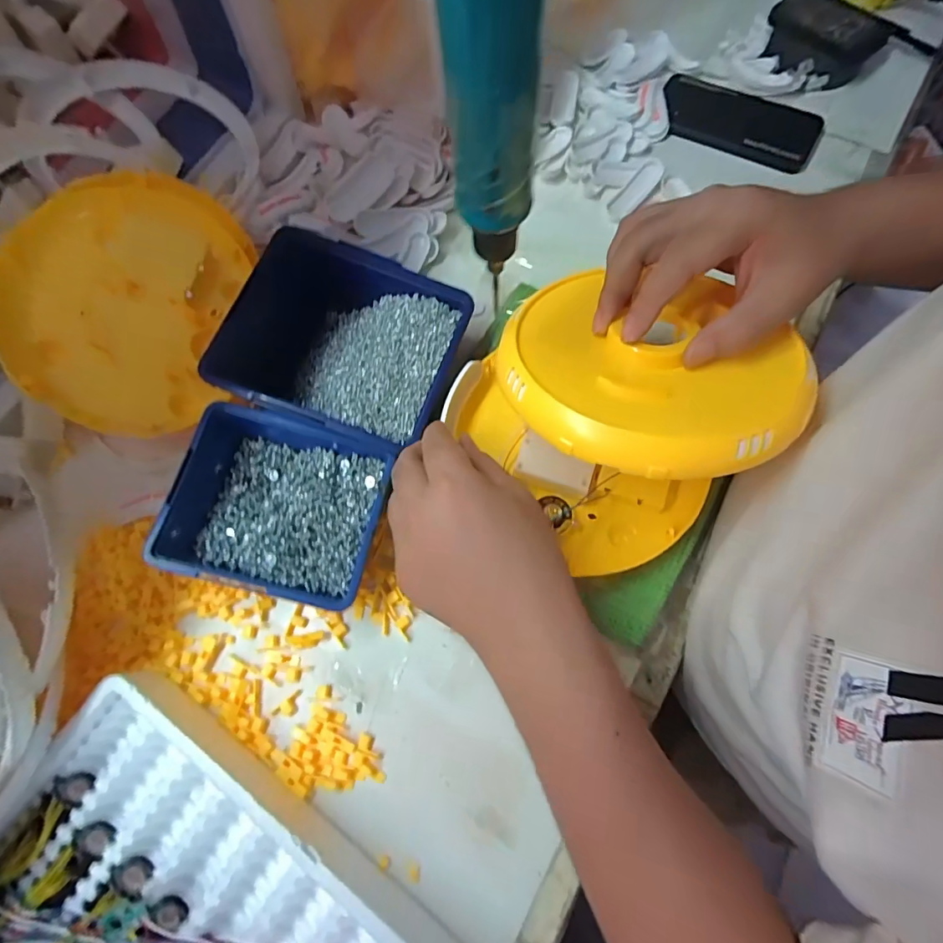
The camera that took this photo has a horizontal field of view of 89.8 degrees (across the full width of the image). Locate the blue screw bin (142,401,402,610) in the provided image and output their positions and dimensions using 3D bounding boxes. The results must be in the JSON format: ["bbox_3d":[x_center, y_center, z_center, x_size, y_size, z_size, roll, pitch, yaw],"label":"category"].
[{"bbox_3d":[-0.141,0.025,0.348,0.152,0.057,0.122,12,73,6],"label":"blue screw bin"}]

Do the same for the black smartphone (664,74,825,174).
[{"bbox_3d":[0.267,-0.354,0.474,0.154,0.006,0.086,28,76,11],"label":"black smartphone"}]

